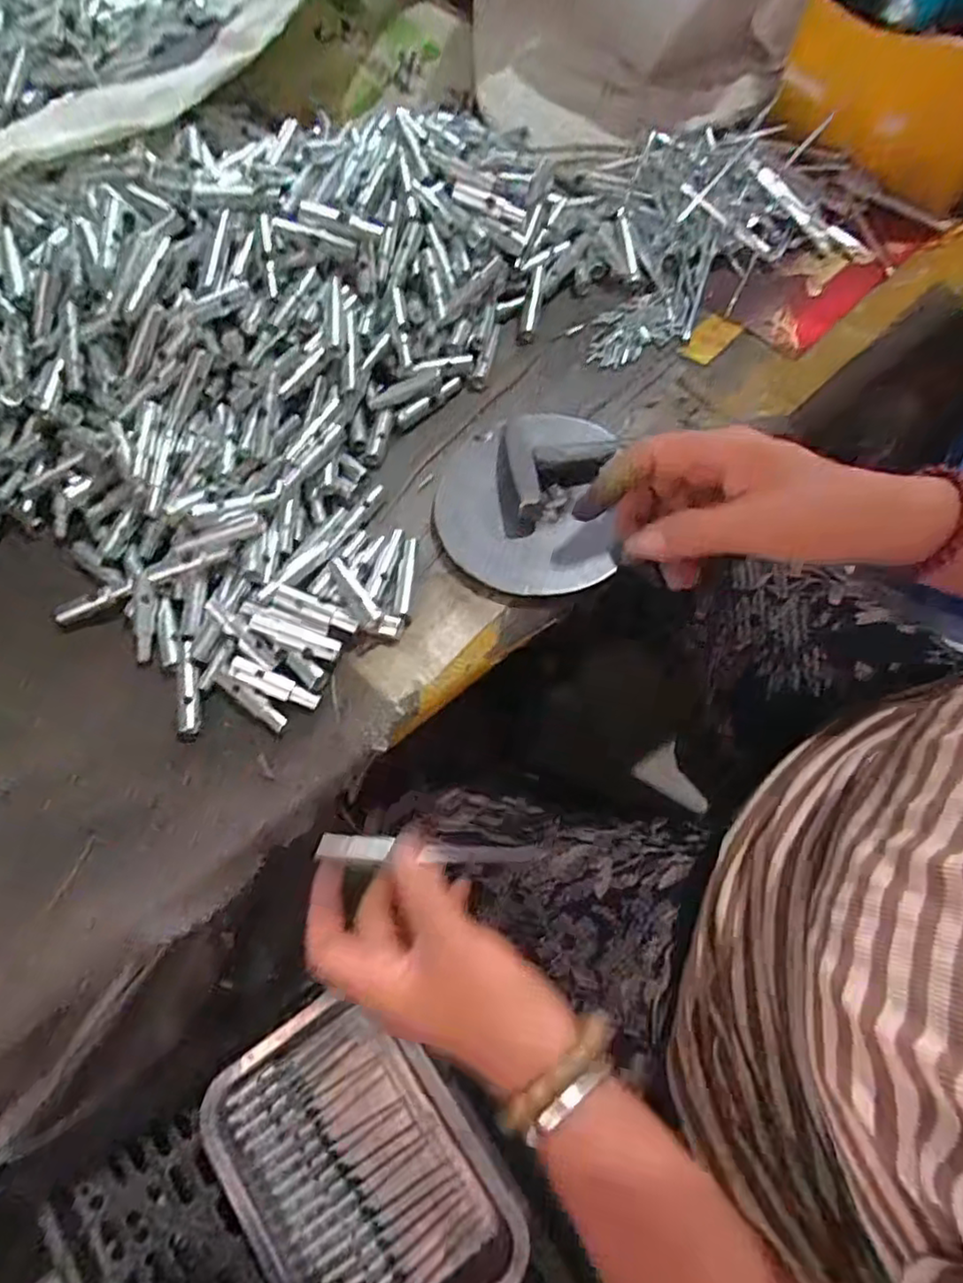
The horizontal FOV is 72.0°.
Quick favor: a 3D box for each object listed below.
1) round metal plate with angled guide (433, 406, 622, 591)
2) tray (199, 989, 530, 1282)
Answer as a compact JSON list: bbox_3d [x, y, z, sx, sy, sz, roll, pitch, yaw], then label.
[{"bbox_3d":[0.026,-0.087,0.391,0.101,0.028,0.122,5,68,2],"label":"round metal plate with angled guide"},{"bbox_3d":[-0.106,0.447,0.549,0.191,0.038,0.262,-35,72,-13],"label":"tray"}]

